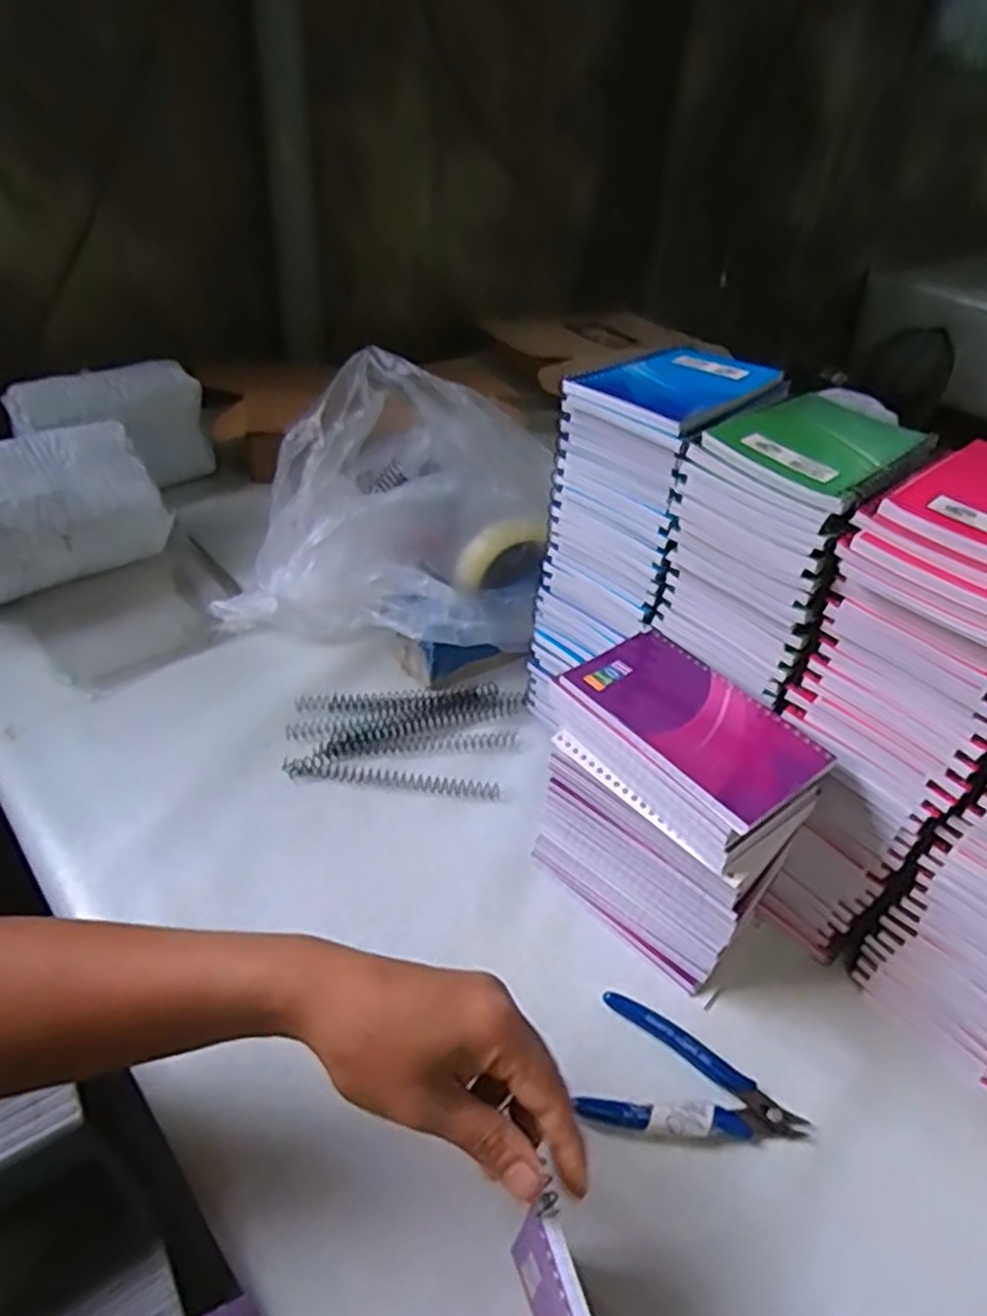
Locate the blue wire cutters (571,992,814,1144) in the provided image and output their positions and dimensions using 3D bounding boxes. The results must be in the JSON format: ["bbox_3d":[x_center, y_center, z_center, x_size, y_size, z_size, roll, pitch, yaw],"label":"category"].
[{"bbox_3d":[0.112,0.235,0.409,0.115,0.011,0.067,15,40,9],"label":"blue wire cutters"}]

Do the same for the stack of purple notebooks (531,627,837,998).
[{"bbox_3d":[0.106,0.088,0.459,0.105,0.161,0.152,-28,51,-35],"label":"stack of purple notebooks"}]

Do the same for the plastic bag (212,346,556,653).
[{"bbox_3d":[-0.078,-0.130,0.675,0.265,0.186,0.260,13,41,10],"label":"plastic bag"}]

